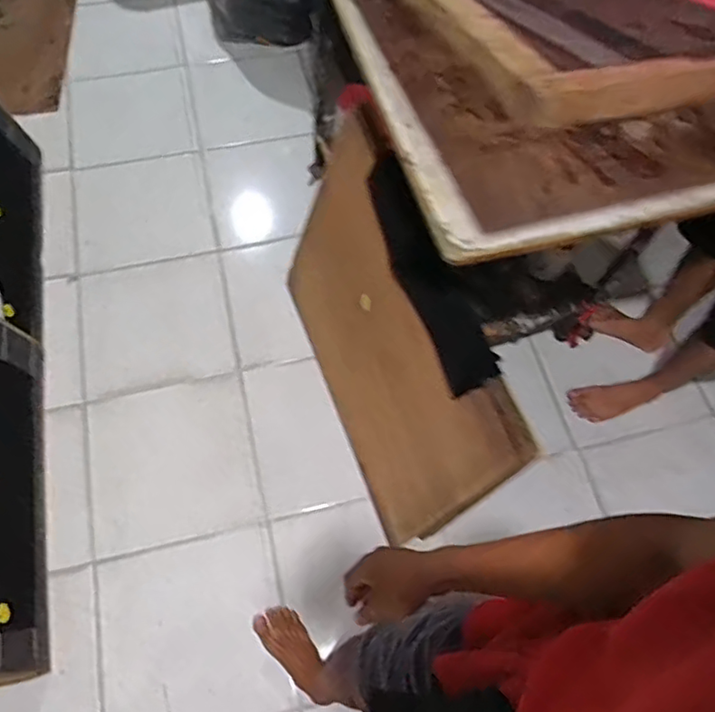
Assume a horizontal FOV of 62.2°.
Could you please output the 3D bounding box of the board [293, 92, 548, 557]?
[{"bbox_3d":[0.041,-0.038,1.270,0.027,0.612,0.785,-10,68,-25],"label":"board"}]

